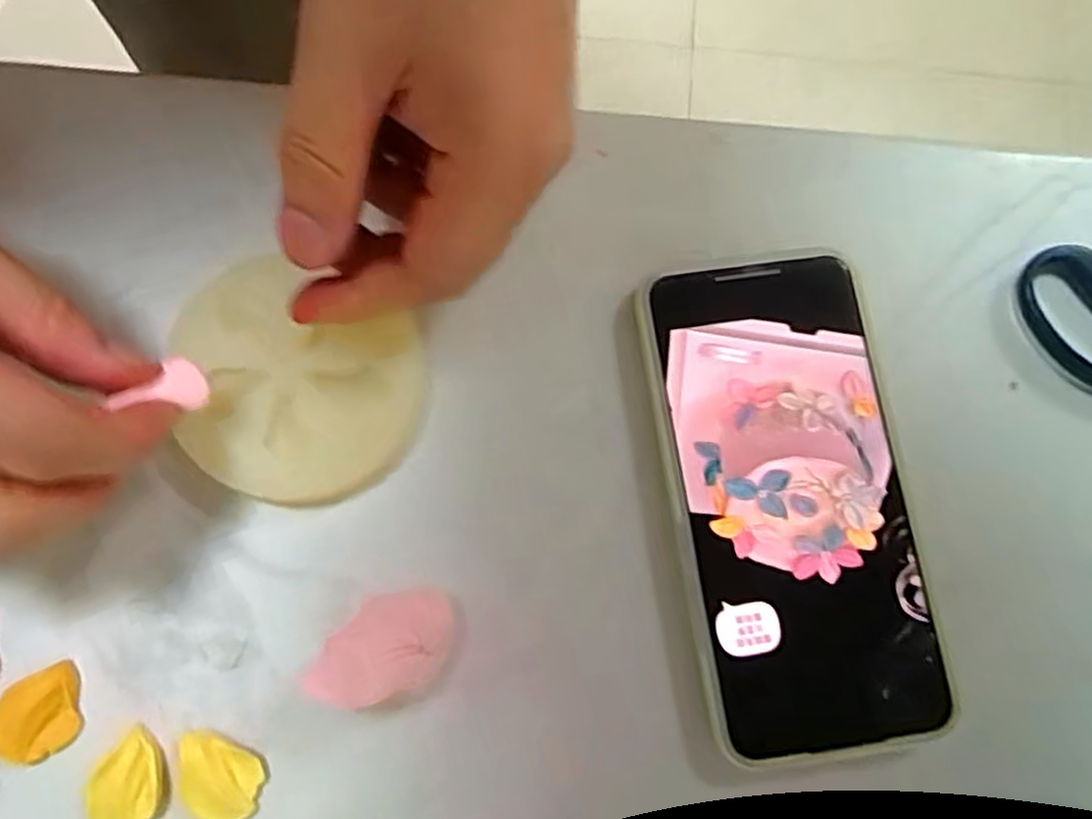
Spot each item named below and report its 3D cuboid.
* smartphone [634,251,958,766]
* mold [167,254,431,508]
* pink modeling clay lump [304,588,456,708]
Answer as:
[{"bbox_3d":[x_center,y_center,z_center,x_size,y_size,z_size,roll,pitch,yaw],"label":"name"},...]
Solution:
[{"bbox_3d":[0.079,0.027,0.250,0.076,0.010,0.158,-9,79,-3],"label":"smartphone"},{"bbox_3d":[-0.080,-0.010,0.255,0.078,0.017,0.079,0,78,0],"label":"mold"},{"bbox_3d":[-0.053,0.074,0.234,0.049,0.026,0.028,-19,78,-5],"label":"pink modeling clay lump"}]

